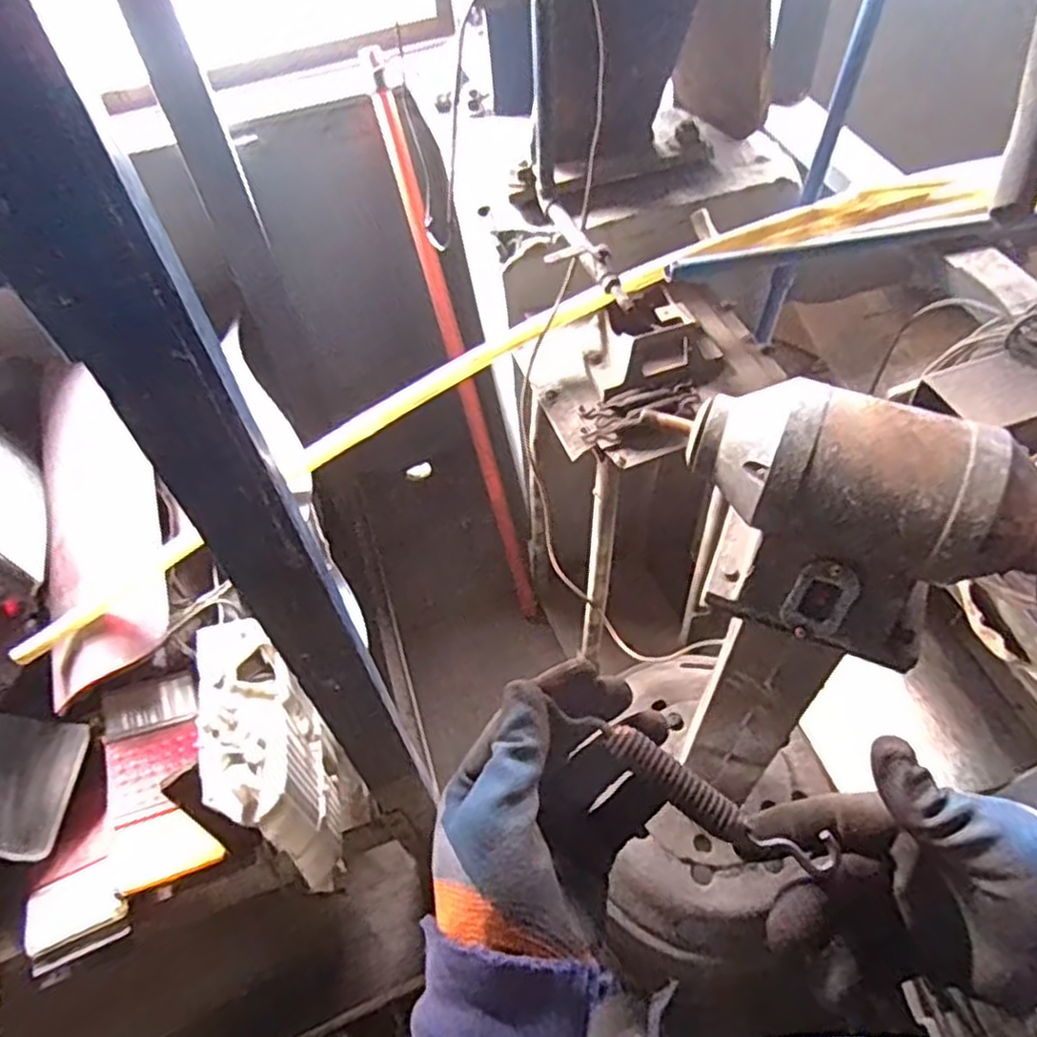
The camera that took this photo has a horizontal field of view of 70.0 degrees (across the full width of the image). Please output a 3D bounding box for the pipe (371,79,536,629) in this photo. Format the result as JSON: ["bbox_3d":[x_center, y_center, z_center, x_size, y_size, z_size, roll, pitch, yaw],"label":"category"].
[{"bbox_3d":[-0.113,-0.285,1.470,0.049,1.068,0.049,-18,21,-8],"label":"pipe"}]

